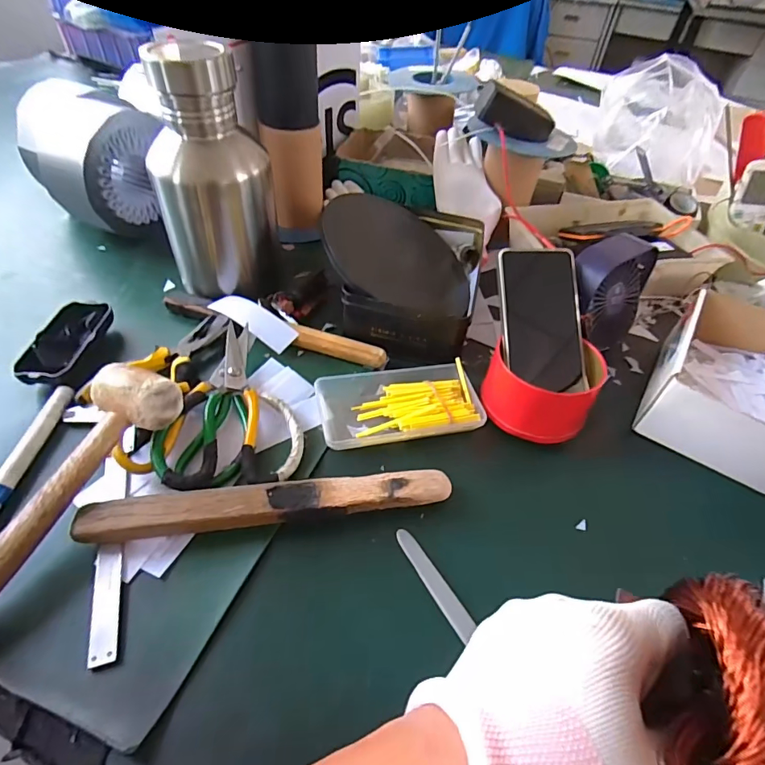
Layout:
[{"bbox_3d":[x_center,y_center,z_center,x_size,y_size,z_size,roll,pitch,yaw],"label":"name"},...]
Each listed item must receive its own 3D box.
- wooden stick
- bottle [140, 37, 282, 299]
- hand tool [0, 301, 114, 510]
[{"bbox_3d":[-0.082,0.090,0.347,0.273,0.015,0.031,-4,49,-8],"label":"wooden stick"},{"bbox_3d":[-0.175,-0.211,0.473,0.095,0.224,0.096,19,50,13],"label":"bottle"},{"bbox_3d":[-0.311,0.015,0.404,0.054,0.035,0.251,2,48,-2],"label":"hand tool"}]

